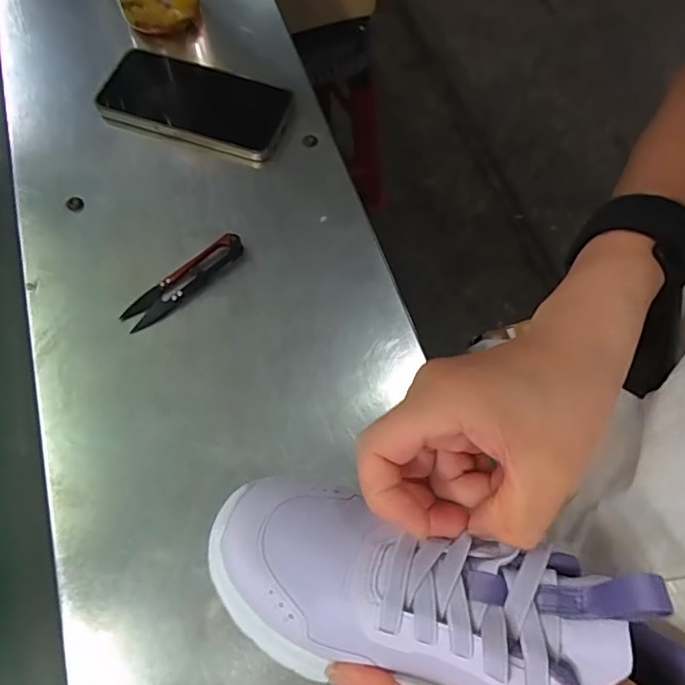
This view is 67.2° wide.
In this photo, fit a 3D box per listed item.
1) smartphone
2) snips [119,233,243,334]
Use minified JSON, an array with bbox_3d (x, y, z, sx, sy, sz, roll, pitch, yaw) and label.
[{"bbox_3d":[-0.131,-0.208,0.450,0.161,0.019,0.084,18,66,1],"label":"smartphone"},{"bbox_3d":[-0.116,-0.046,0.379,0.101,0.005,0.022,-41,77,-21],"label":"snips"}]

